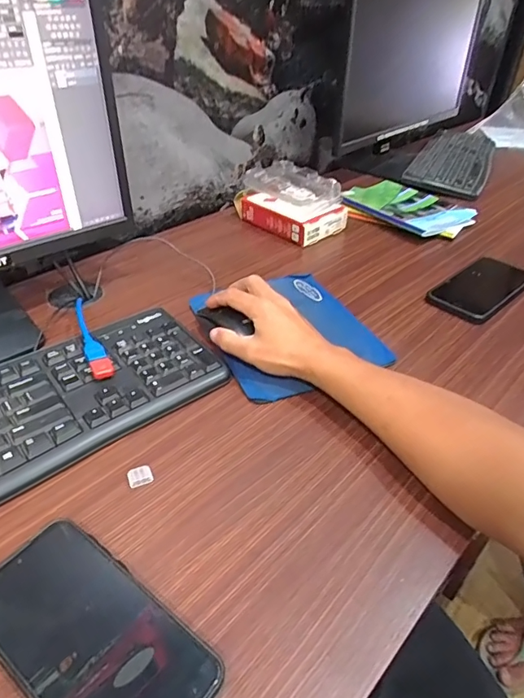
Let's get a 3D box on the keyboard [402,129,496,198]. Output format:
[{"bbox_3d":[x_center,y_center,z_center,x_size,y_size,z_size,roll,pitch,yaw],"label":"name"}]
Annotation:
[{"bbox_3d":[0.434,-0.432,1.058,0.147,0.034,0.501,18,41,18],"label":"keyboard"}]

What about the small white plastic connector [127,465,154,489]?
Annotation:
[{"bbox_3d":[-0.099,0.103,0.386,0.019,0.006,0.016,-14,42,-20],"label":"small white plastic connector"}]

